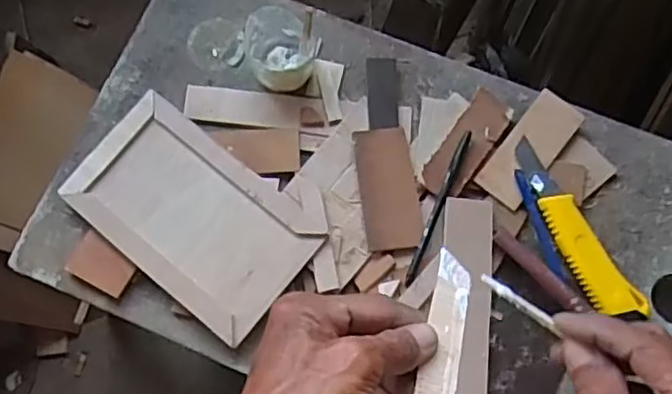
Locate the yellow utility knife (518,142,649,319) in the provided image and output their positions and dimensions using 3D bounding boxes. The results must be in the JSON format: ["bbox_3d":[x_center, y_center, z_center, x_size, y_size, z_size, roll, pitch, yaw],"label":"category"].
[{"bbox_3d":[0.207,0.032,0.584,0.037,0.020,0.178,-30,78,-5],"label":"yellow utility knife"}]

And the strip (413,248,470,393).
[{"bbox_3d":[0.054,0.085,0.344,0.019,0.004,0.115,13,63,5],"label":"strip"}]

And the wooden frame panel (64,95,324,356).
[{"bbox_3d":[-0.130,0.017,0.598,0.211,0.022,0.123,40,81,10],"label":"wooden frame panel"}]

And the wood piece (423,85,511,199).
[{"bbox_3d":[0.120,-0.048,0.603,0.038,0.007,0.107,34,78,3],"label":"wood piece"}]

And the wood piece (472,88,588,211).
[{"bbox_3d":[0.177,-0.045,0.605,0.045,0.004,0.109,38,84,12],"label":"wood piece"}]

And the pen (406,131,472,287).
[{"bbox_3d":[0.092,0.009,0.590,0.009,0.011,0.147,22,79,7],"label":"pen"}]

